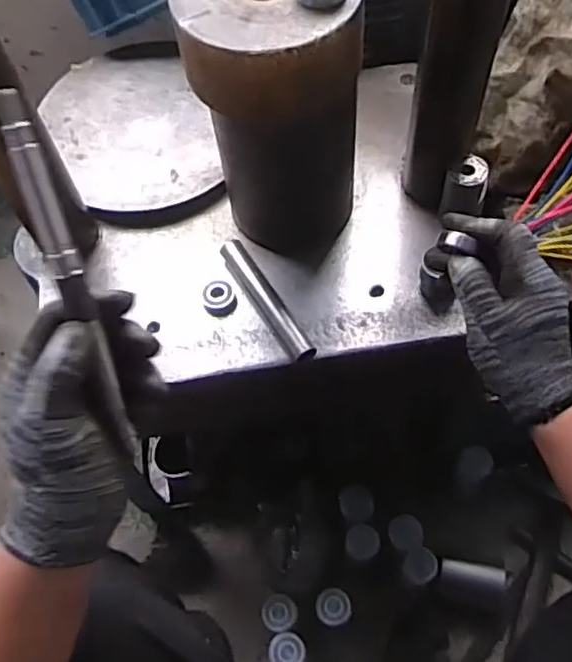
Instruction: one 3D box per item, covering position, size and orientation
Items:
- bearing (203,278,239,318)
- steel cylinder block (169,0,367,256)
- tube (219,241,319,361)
[{"bbox_3d":[-0.066,-0.033,0.663,0.034,0.016,0.034,-2,61,3],"label":"bearing"},{"bbox_3d":[-0.005,-0.198,0.606,0.135,0.267,0.134,-2,61,3],"label":"steel cylinder block"},{"bbox_3d":[-0.019,-0.030,0.652,0.023,0.025,0.152,-28,63,-12],"label":"tube"}]

